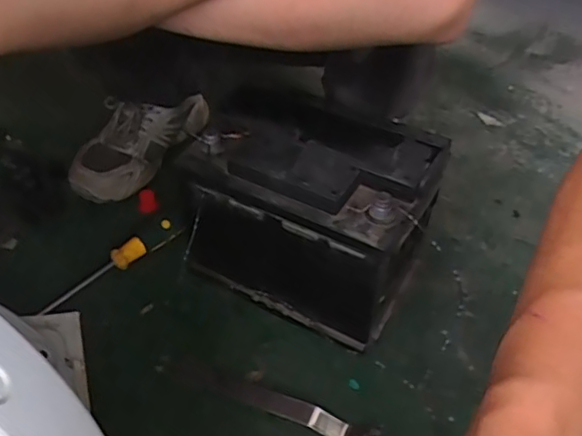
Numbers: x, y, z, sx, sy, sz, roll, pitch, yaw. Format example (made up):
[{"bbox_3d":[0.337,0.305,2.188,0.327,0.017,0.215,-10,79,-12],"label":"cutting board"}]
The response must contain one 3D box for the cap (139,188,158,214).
[{"bbox_3d":[-0.189,-0.023,0.769,0.023,0.013,0.037,-10,45,-14],"label":"cap"}]

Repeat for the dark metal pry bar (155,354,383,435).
[{"bbox_3d":[-0.027,0.174,0.567,0.226,0.010,0.028,17,45,14],"label":"dark metal pry bar"}]

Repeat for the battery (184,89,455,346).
[{"bbox_3d":[0.021,-0.005,0.637,0.229,0.192,0.154,22,46,18],"label":"battery"}]

